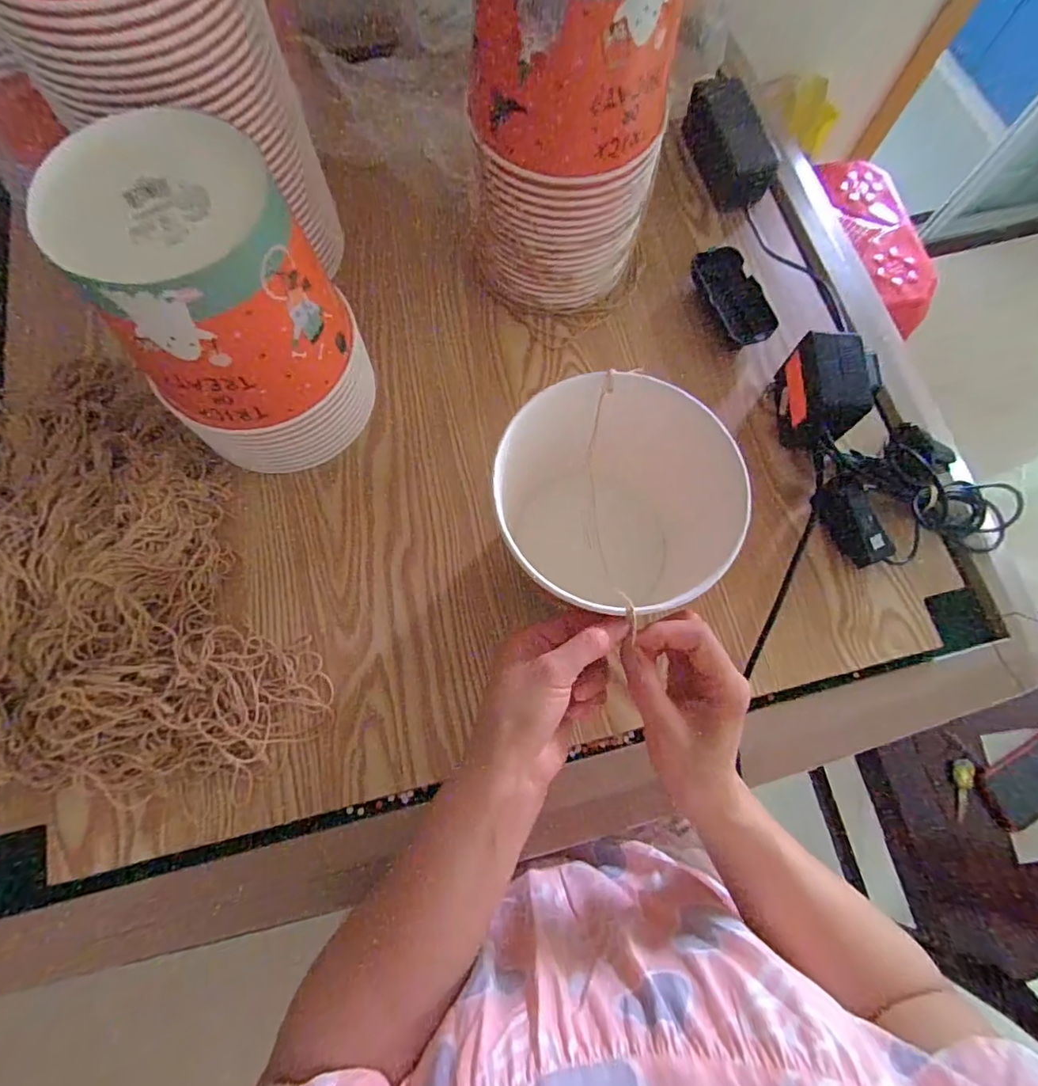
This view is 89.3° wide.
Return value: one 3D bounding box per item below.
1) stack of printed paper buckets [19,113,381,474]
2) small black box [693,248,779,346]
[{"bbox_3d":[-0.205,-0.163,0.394,0.152,0.207,0.143,-31,76,-11],"label":"stack of printed paper buckets"},{"bbox_3d":[0.215,-0.246,0.528,0.047,0.029,0.110,-20,74,-8],"label":"small black box"}]

